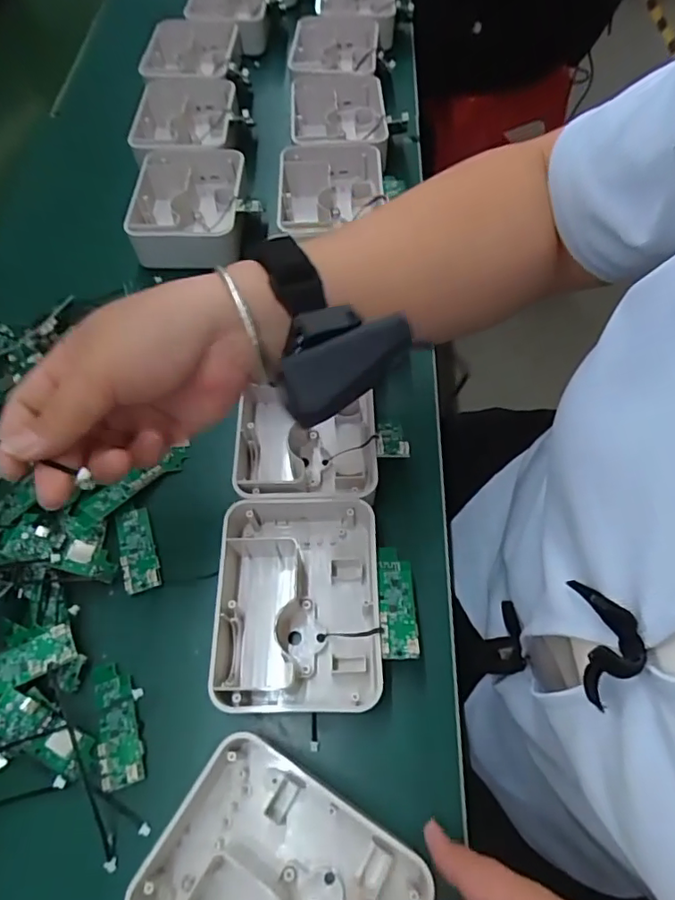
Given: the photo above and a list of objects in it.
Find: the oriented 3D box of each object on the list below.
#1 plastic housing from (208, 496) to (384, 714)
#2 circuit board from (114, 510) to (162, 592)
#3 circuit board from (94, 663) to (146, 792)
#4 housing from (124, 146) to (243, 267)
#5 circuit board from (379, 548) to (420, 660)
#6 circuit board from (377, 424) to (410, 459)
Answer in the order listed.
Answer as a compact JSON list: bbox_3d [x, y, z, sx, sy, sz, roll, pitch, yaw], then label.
[{"bbox_3d":[-0.028,0.098,0.343,0.107,0.037,0.132,-2,61,2],"label":"plastic housing"},{"bbox_3d":[-0.142,0.070,0.381,0.024,0.005,0.061,-20,62,-8],"label":"circuit board"},{"bbox_3d":[-0.134,0.165,0.327,0.024,0.006,0.069,-17,62,-6],"label":"circuit board"},{"bbox_3d":[-0.145,-0.238,0.532,0.109,0.048,0.138,-4,61,1],"label":"housing"},{"bbox_3d":[0.037,0.092,0.334,0.022,0.006,0.070,2,53,-2],"label":"circuit board"},{"bbox_3d":[0.038,-0.009,0.385,0.021,0.010,0.045,0,28,0],"label":"circuit board"}]

